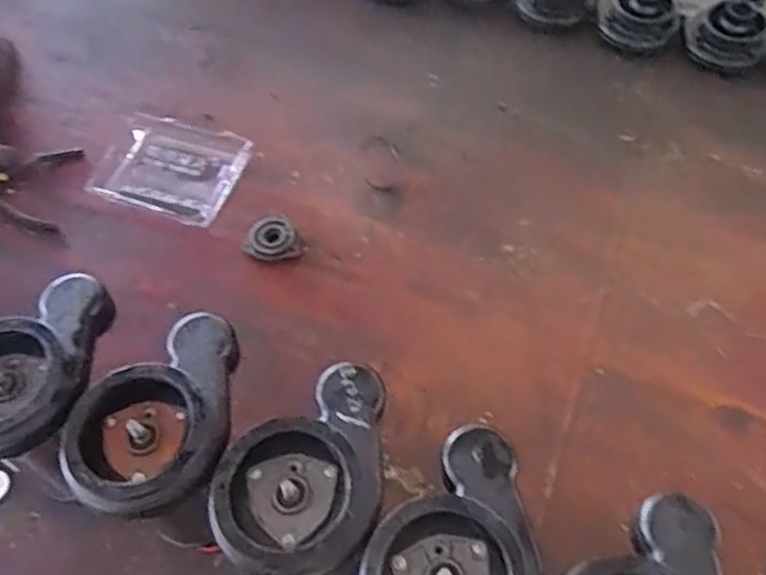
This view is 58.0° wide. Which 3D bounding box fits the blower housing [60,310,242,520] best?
[{"bbox_3d":[-0.168,0.104,0.545,0.120,0.038,0.160,39,66,23],"label":"blower housing"}]

